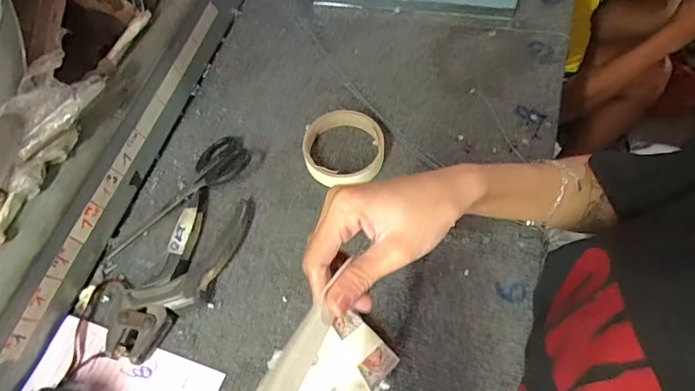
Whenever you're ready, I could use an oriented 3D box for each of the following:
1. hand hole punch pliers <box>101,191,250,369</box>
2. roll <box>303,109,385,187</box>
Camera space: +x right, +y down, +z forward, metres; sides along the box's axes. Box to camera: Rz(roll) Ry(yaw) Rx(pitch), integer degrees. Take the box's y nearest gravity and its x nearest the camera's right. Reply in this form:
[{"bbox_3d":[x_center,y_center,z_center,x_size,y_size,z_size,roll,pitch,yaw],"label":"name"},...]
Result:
[{"bbox_3d":[-0.158,0.072,0.447,0.066,0.025,0.176,22,66,13],"label":"hand hole punch pliers"},{"bbox_3d":[-0.004,-0.053,0.505,0.085,0.025,0.092,-1,63,2],"label":"roll"}]

